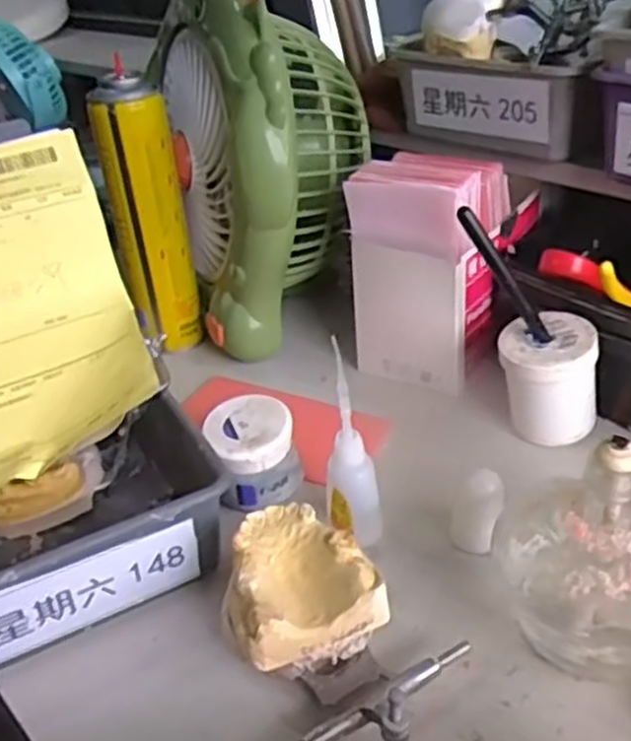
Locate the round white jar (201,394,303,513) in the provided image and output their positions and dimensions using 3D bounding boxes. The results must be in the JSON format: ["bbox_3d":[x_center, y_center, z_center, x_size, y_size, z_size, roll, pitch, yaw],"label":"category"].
[{"bbox_3d":[-0.036,0.045,0.454,0.048,0.043,0.049,-5,32,3],"label":"round white jar"}]

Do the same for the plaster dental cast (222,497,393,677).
[{"bbox_3d":[-0.009,0.106,0.368,0.067,0.052,0.066,-15,33,-13],"label":"plaster dental cast"}]

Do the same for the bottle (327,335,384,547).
[{"bbox_3d":[0.018,0.044,0.409,0.026,0.114,0.022,-9,32,-4],"label":"bottle"}]

